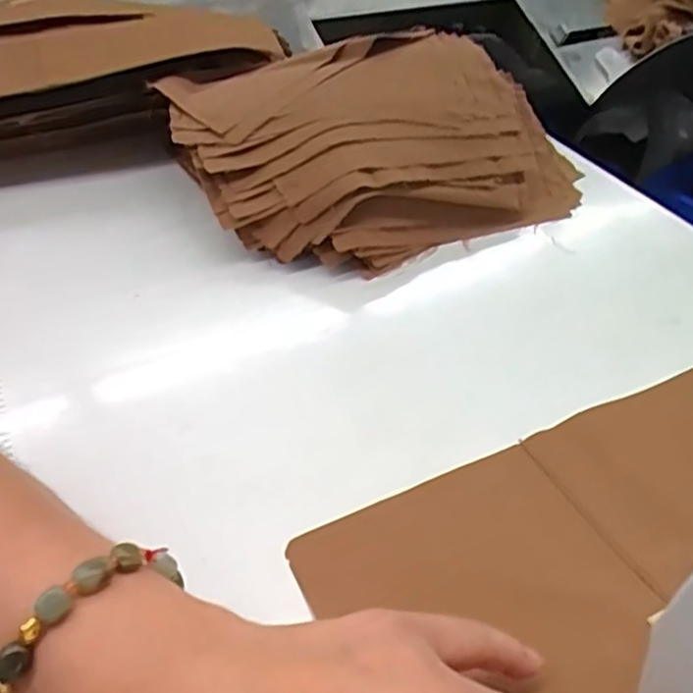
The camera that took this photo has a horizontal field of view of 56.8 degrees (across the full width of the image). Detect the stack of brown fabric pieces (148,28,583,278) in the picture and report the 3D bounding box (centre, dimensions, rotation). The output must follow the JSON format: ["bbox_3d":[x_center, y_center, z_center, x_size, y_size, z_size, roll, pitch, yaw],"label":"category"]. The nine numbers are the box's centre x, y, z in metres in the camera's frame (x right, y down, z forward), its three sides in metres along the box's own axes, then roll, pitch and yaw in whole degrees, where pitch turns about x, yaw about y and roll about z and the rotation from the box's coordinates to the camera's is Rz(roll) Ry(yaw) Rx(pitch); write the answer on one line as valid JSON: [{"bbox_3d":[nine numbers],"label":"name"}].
[{"bbox_3d":[0.031,-0.152,0.477,0.301,0.095,0.181,-14,46,-17],"label":"stack of brown fabric pieces"}]

